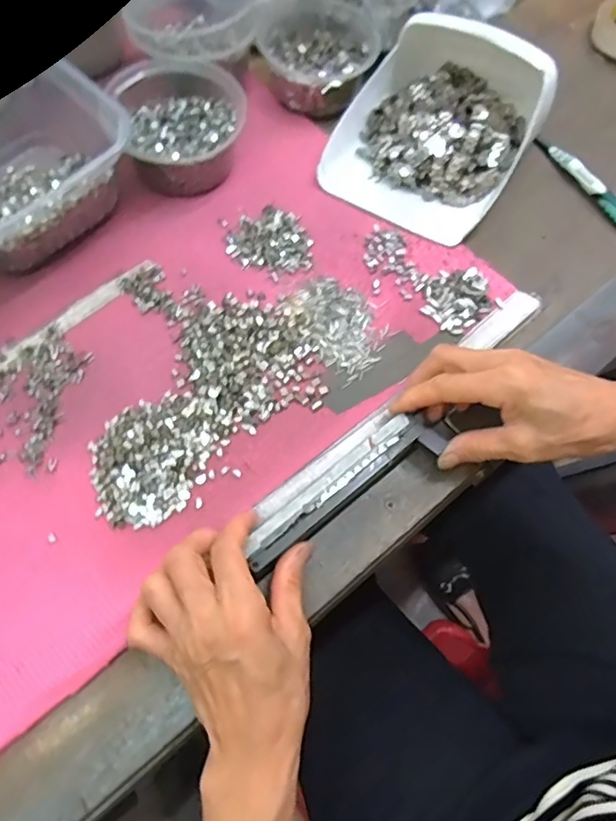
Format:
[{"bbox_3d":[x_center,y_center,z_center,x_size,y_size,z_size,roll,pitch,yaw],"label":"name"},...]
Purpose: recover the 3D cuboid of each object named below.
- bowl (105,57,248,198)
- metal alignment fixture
[{"bbox_3d":[-0.109,-0.248,0.490,0.100,0.060,0.115,-23,69,-10],"label":"bowl"},{"bbox_3d":[0.020,0.048,0.380,0.148,0.025,0.049,-36,72,-16],"label":"metal alignment fixture"}]

